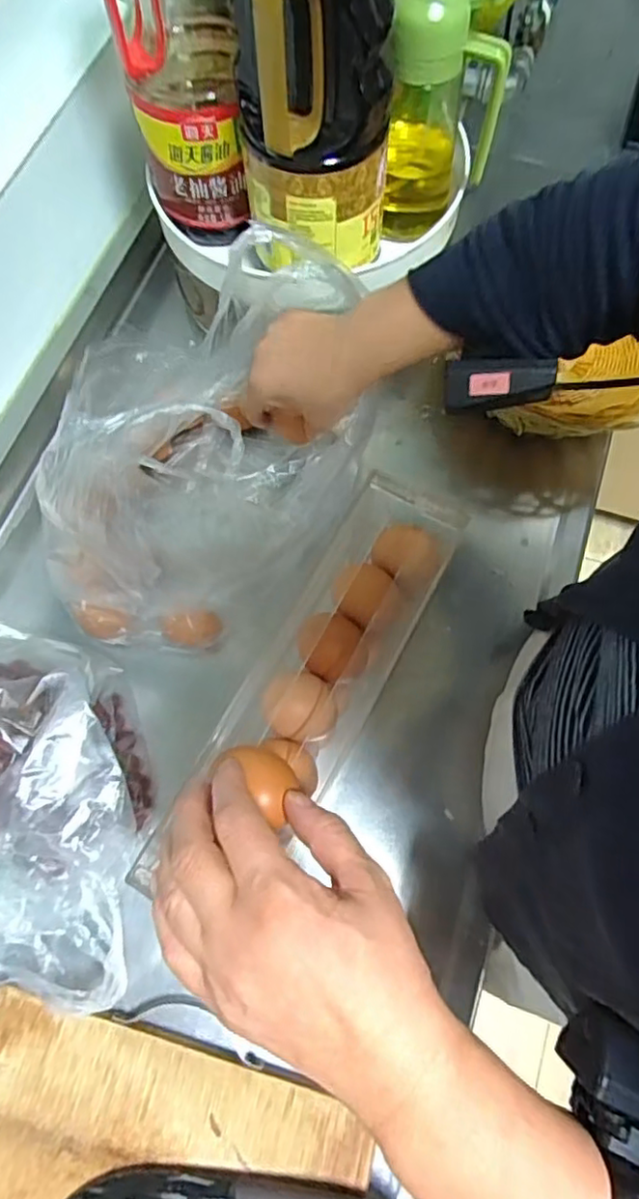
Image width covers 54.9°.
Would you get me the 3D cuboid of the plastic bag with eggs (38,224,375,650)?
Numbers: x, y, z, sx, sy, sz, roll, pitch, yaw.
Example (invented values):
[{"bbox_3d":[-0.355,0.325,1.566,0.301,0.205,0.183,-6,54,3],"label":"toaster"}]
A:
[{"bbox_3d":[-0.083,-0.107,0.490,0.197,0.211,0.278,15,72,6],"label":"plastic bag with eggs"}]

